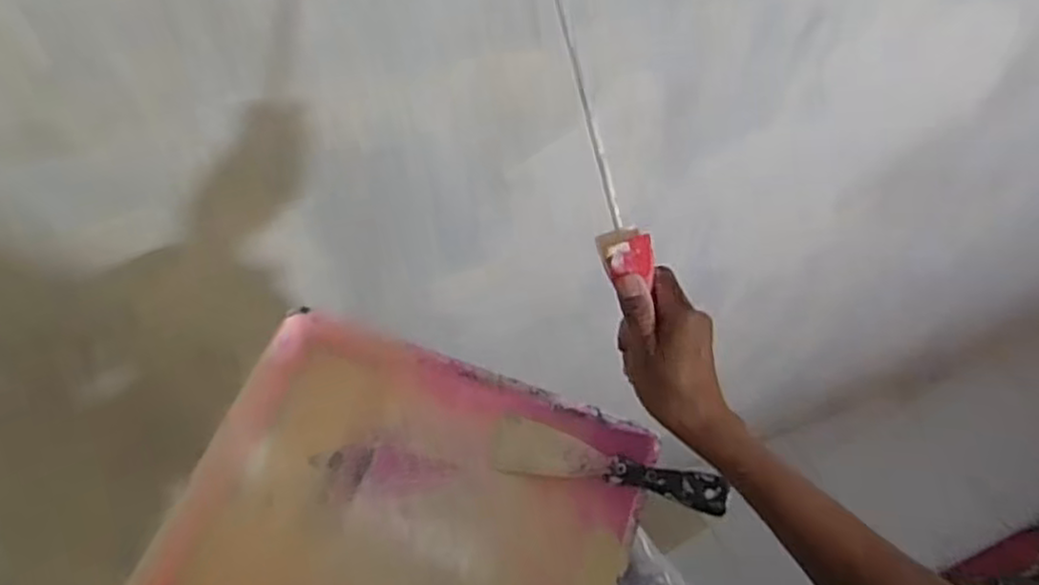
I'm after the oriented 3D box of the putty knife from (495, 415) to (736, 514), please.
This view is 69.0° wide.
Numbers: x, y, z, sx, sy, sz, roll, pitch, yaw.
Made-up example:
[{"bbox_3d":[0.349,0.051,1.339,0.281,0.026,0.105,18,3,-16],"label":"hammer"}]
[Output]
[{"bbox_3d":[0.069,0.141,0.607,0.190,0.018,0.042,9,61,23],"label":"putty knife"}]

